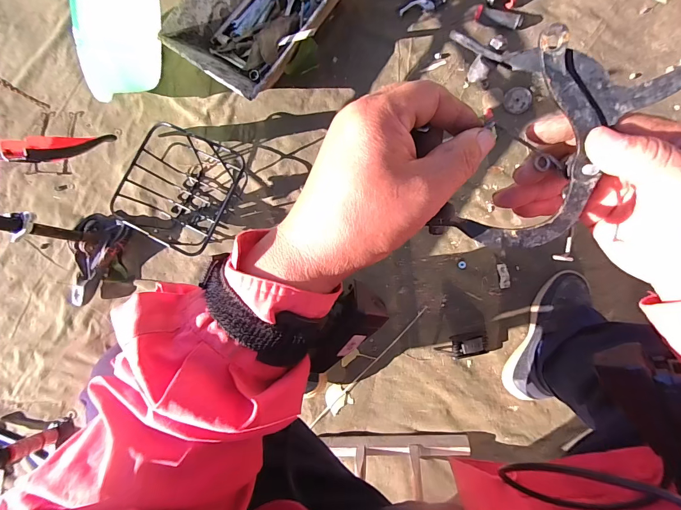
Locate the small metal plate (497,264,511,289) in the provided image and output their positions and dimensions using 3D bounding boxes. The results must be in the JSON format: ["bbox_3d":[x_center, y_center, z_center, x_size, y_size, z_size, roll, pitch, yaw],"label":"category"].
[{"bbox_3d":[0.351,0.045,0.746,0.023,0.004,0.053,-7,84,7],"label":"small metal plate"}]

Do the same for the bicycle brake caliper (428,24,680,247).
[{"bbox_3d":[0.117,-0.059,0.198,0.110,0.034,0.117,17,108,1],"label":"bicycle brake caliper"}]

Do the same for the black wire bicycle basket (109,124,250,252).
[{"bbox_3d":[-0.412,-0.166,0.826,0.242,0.127,0.248,20,88,9],"label":"black wire bicycle basket"}]

